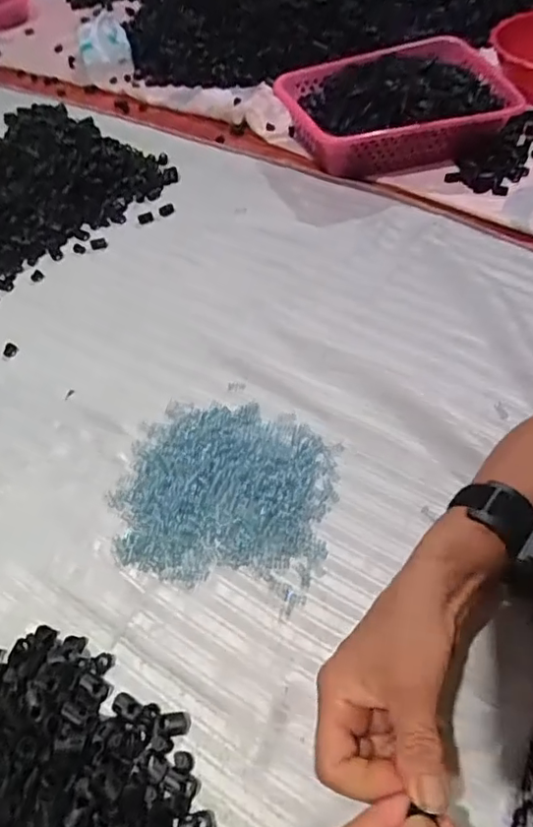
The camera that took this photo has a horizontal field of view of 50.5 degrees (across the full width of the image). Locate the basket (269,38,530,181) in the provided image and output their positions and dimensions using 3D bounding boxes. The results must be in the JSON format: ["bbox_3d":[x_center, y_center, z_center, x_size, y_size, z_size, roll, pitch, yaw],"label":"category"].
[{"bbox_3d":[0.208,-0.465,0.869,0.342,0.111,0.253,-9,52,-5],"label":"basket"}]

